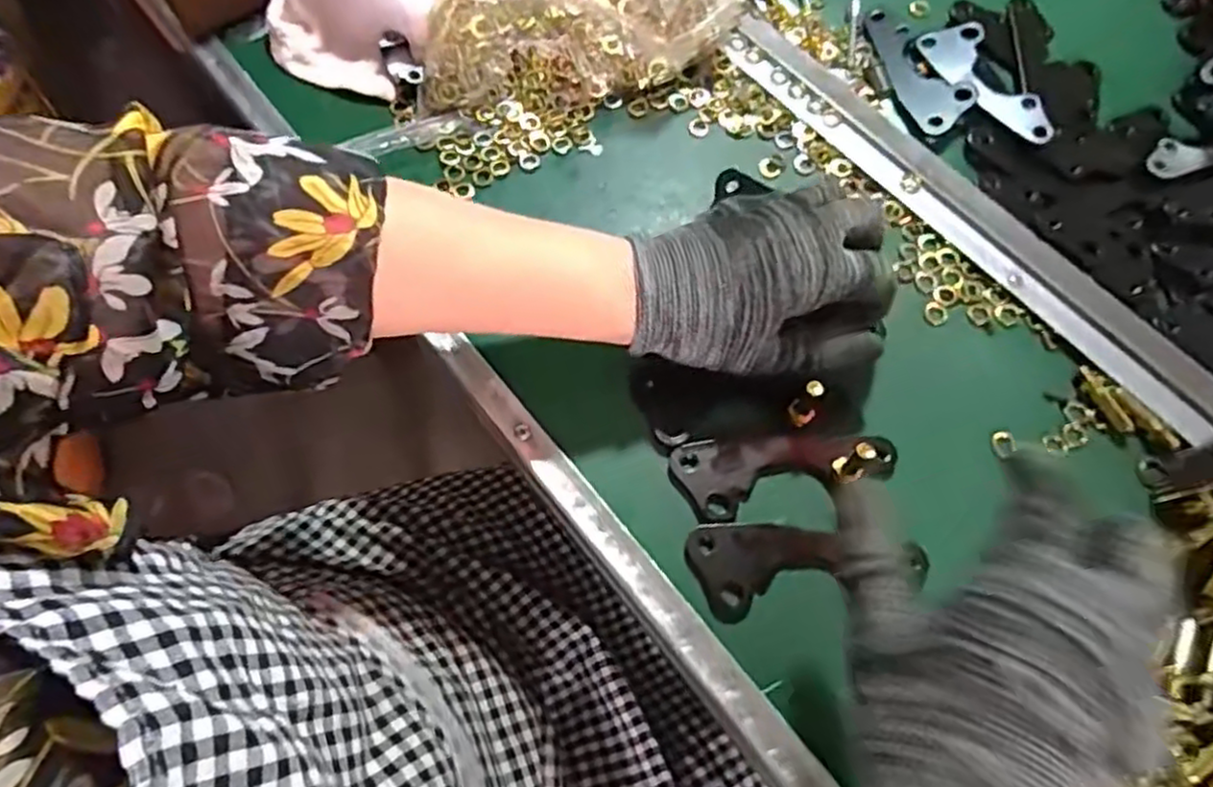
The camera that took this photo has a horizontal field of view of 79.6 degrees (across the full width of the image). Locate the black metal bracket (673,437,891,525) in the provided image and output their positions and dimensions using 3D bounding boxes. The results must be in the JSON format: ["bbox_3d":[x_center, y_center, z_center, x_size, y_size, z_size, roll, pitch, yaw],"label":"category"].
[{"bbox_3d":[0.088,0.036,0.364,0.108,0.004,0.039,-12,67,-5],"label":"black metal bracket"}]

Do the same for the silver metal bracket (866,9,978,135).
[{"bbox_3d":[0.197,-0.207,0.459,0.036,0.010,0.102,-14,67,-6],"label":"silver metal bracket"}]

